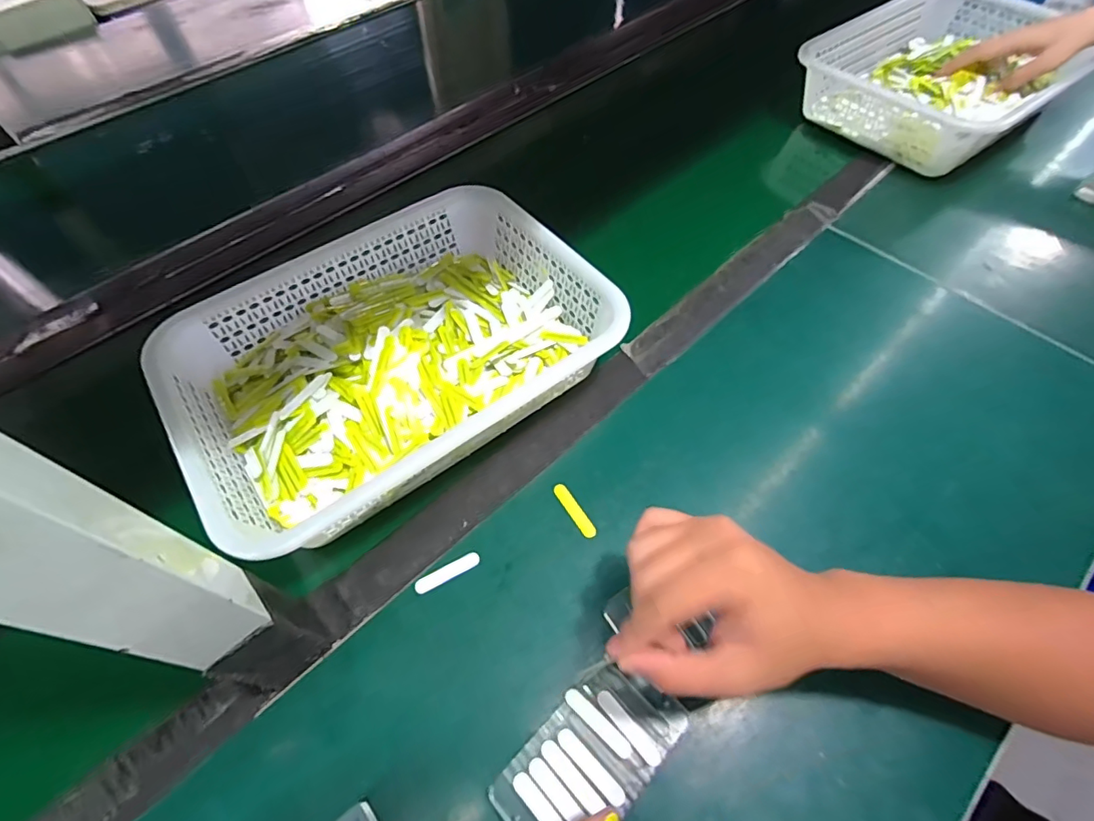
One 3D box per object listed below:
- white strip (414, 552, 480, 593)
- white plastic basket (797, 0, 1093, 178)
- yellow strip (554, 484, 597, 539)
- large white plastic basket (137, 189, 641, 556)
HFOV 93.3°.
[{"bbox_3d":[-0.076,0.124,0.395,0.051,0.004,0.012,-26,60,-12],"label":"white strip"},{"bbox_3d":[0.541,-0.451,0.706,0.356,0.096,0.272,-31,61,-16],"label":"white plastic basket"},{"bbox_3d":[0.023,0.081,0.421,0.011,0.004,0.052,-29,61,-14],"label":"yellow strip"},{"bbox_3d":[-0.141,-0.056,0.473,0.357,0.080,0.259,-34,62,-17],"label":"large white plastic basket"}]

